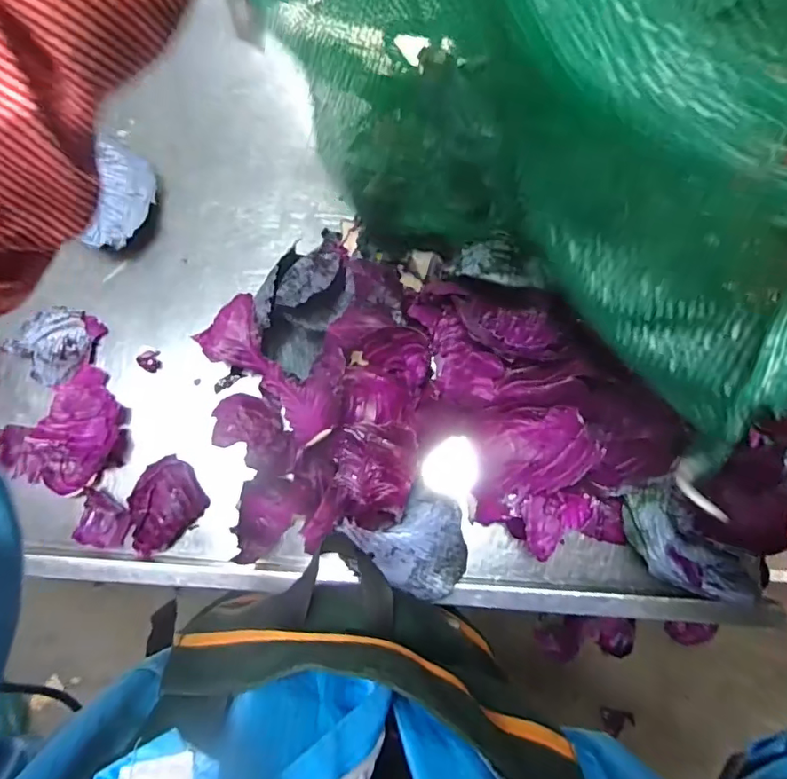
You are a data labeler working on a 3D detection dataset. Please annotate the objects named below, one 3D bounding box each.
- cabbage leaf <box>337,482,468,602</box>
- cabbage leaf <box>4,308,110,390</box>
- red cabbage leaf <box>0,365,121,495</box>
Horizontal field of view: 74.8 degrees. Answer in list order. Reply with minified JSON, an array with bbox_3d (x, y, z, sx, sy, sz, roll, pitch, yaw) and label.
[{"bbox_3d":[0.023,0.150,0.536,0.119,0.060,0.100,43,82,8],"label":"cabbage leaf"},{"bbox_3d":[-0.404,-0.055,0.613,0.098,0.020,0.093,20,80,5],"label":"cabbage leaf"},{"bbox_3d":[-0.373,0.056,0.586,0.112,0.036,0.154,43,82,8],"label":"red cabbage leaf"}]

